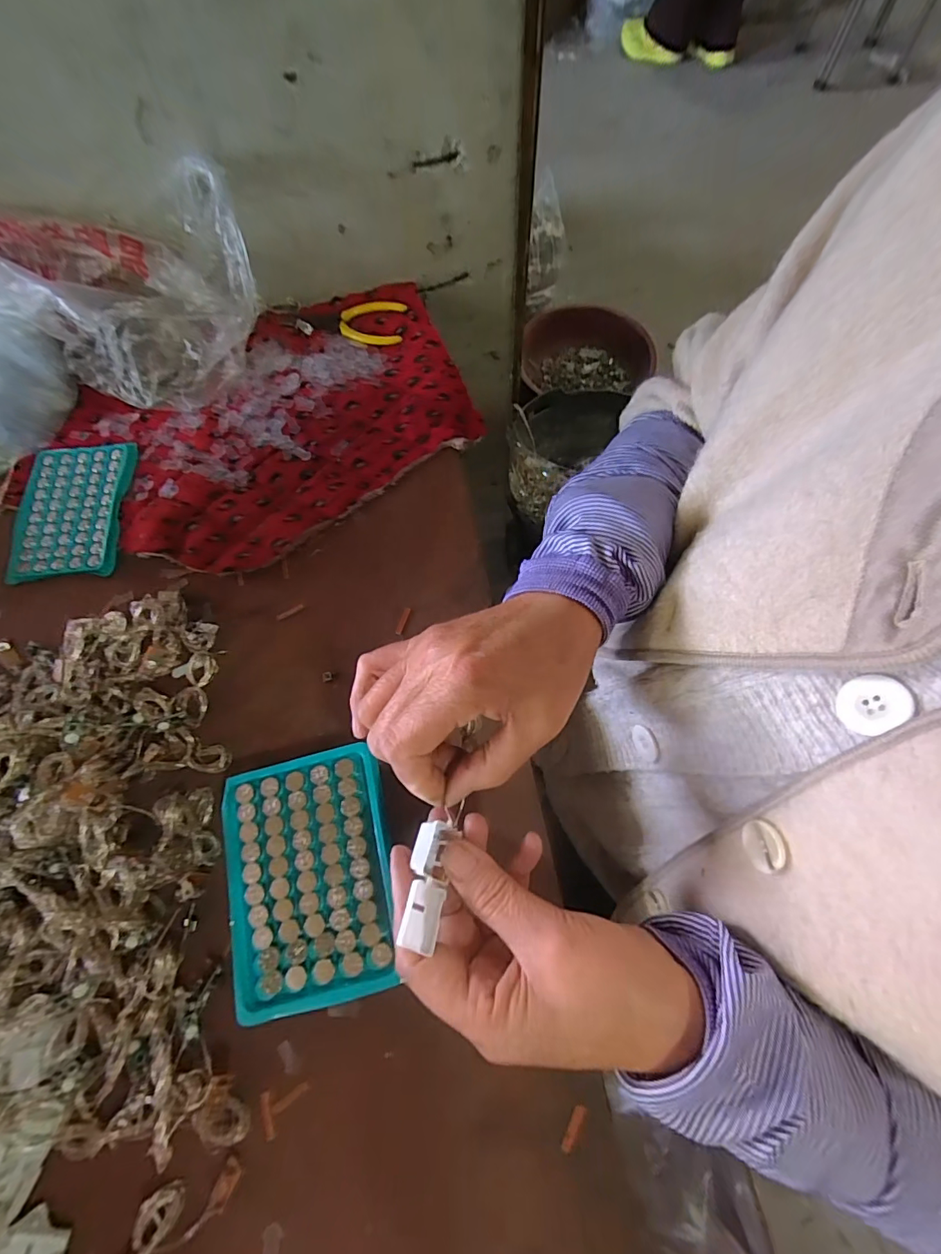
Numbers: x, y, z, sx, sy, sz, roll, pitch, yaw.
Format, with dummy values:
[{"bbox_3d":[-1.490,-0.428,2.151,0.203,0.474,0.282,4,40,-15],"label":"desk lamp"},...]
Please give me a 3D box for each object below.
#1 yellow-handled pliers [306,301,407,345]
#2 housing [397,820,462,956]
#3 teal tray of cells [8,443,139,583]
[{"bbox_3d":[-0.115,-0.302,0.466,0.098,0.006,0.054,2,71,3],"label":"yellow-handled pliers"},{"bbox_3d":[-0.020,0.122,0.229,0.018,0.011,0.053,4,53,4],"label":"housing"},{"bbox_3d":[-0.343,-0.101,0.407,0.095,0.010,0.124,-3,71,1],"label":"teal tray of cells"}]

